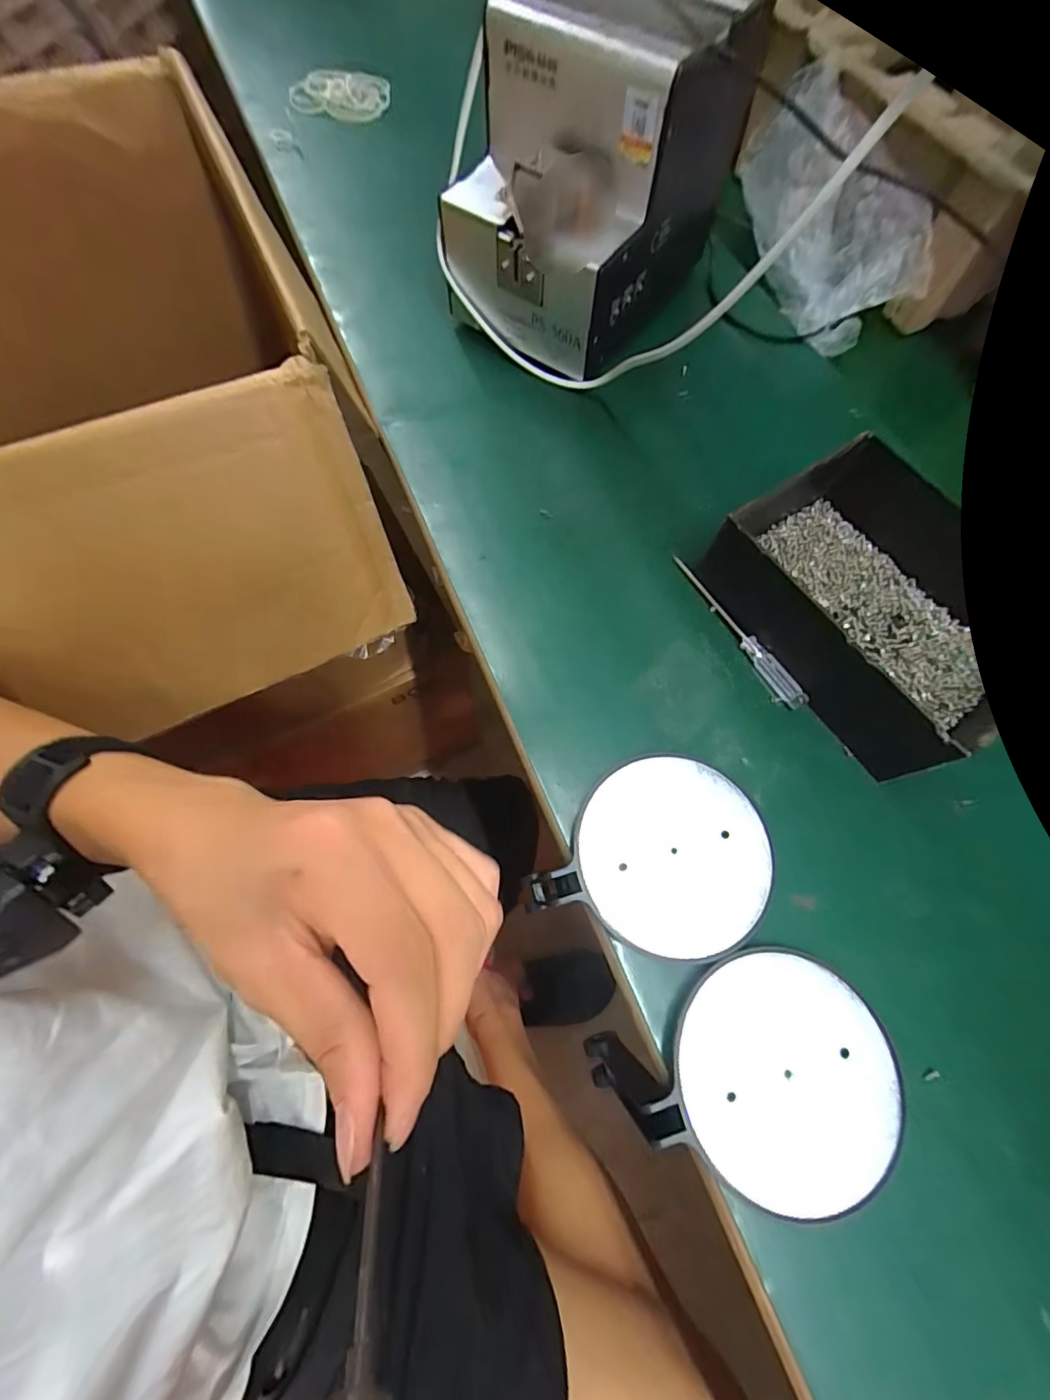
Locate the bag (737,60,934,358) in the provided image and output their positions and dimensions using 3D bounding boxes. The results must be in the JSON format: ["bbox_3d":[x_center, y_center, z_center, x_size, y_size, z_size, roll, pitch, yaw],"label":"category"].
[{"bbox_3d":[0.226,-0.363,0.387,0.068,0.099,0.167,-33,74,-13],"label":"bag"}]

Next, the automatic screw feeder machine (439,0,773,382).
[{"bbox_3d":[0.055,-0.348,0.347,0.145,0.162,0.185,34,72,11],"label":"automatic screw feeder machine"}]

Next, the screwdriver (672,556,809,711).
[{"bbox_3d":[0.127,-0.043,0.305,0.010,0.007,0.115,-28,73,-11],"label":"screwdriver"}]

